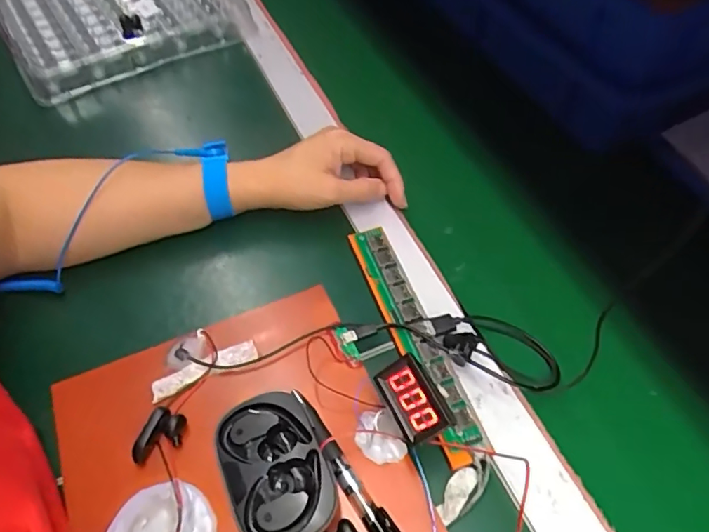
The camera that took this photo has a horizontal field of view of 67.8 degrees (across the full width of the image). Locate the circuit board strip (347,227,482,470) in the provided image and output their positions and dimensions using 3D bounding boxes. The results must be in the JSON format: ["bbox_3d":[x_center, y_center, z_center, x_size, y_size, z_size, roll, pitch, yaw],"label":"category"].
[{"bbox_3d":[0.039,0.048,0.384,0.029,0.010,0.192,-29,59,10],"label":"circuit board strip"}]

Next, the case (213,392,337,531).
[{"bbox_3d":[-0.047,0.121,0.310,0.056,0.021,0.085,-25,58,-16],"label":"case"}]

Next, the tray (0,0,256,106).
[{"bbox_3d":[-0.278,-0.303,0.608,0.242,0.031,0.231,-30,68,-14],"label":"tray"}]

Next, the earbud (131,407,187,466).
[{"bbox_3d":[-0.123,0.108,0.332,0.022,0.013,0.033,12,56,9],"label":"earbud"}]

